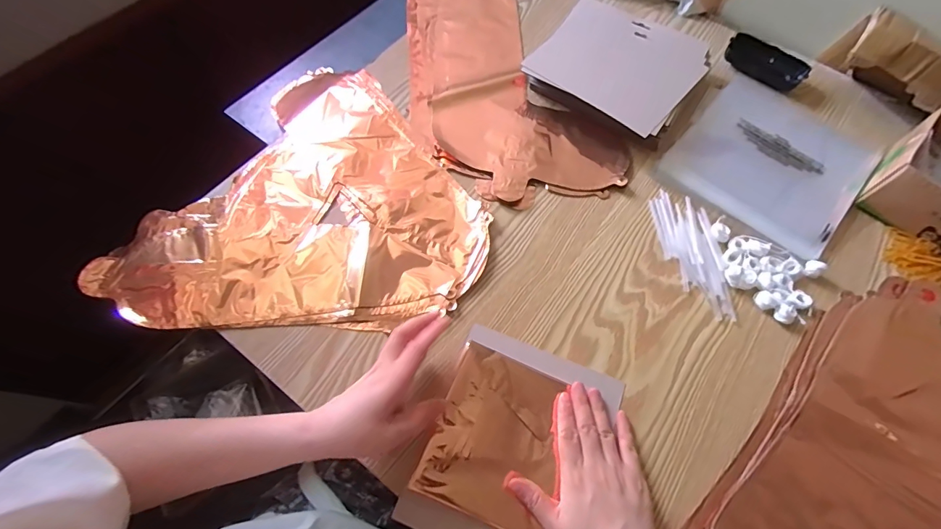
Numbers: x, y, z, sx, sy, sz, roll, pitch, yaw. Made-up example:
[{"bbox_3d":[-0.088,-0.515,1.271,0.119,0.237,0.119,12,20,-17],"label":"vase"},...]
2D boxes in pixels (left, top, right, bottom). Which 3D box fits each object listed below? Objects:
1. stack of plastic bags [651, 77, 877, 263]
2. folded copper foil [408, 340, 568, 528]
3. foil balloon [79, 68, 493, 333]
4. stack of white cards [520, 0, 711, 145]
[{"bbox_3d":[0.375,-0.131,0.530,0.201,0.011,0.211,39,70,16],"label":"stack of plastic bags"},{"bbox_3d":[0.028,0.162,0.398,0.118,0.009,0.141,23,71,5],"label":"folded copper foil"},{"bbox_3d":[-0.162,-0.058,0.490,0.355,0.017,0.375,25,67,11],"label":"foil balloon"},{"bbox_3d":[0.196,-0.263,0.568,0.195,0.037,0.180,35,69,15],"label":"stack of white cards"}]

